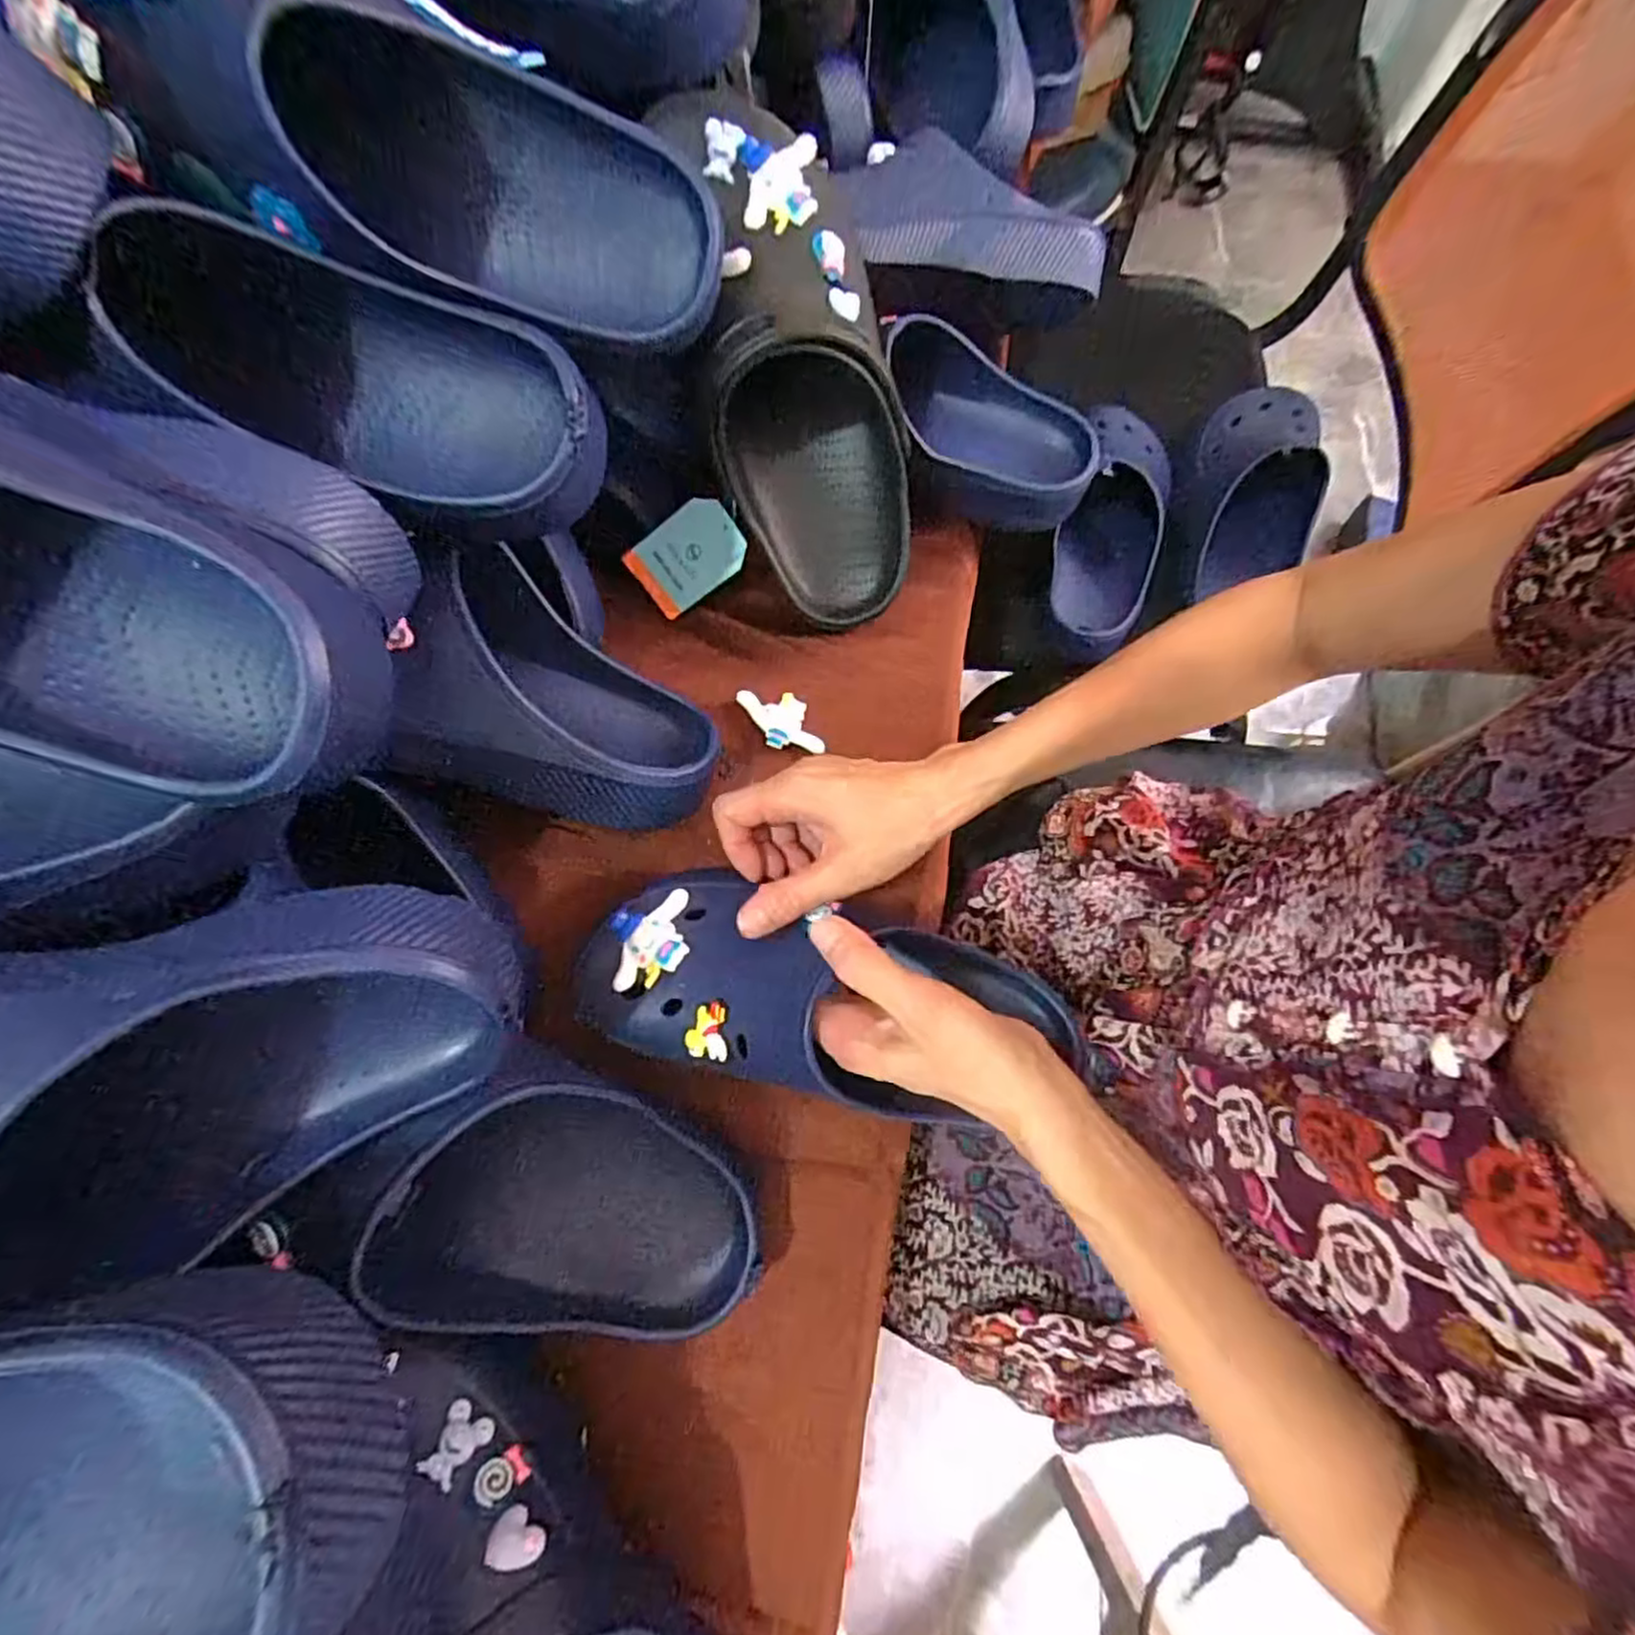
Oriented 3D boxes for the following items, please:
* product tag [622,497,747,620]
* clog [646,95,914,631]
[{"bbox_3d":[-0.083,-0.168,0.472,0.078,0.004,0.050,-26,113,28],"label":"product tag"},{"bbox_3d":[-0.010,-0.238,0.402,0.108,0.262,0.083,-21,31,-5],"label":"clog"}]

